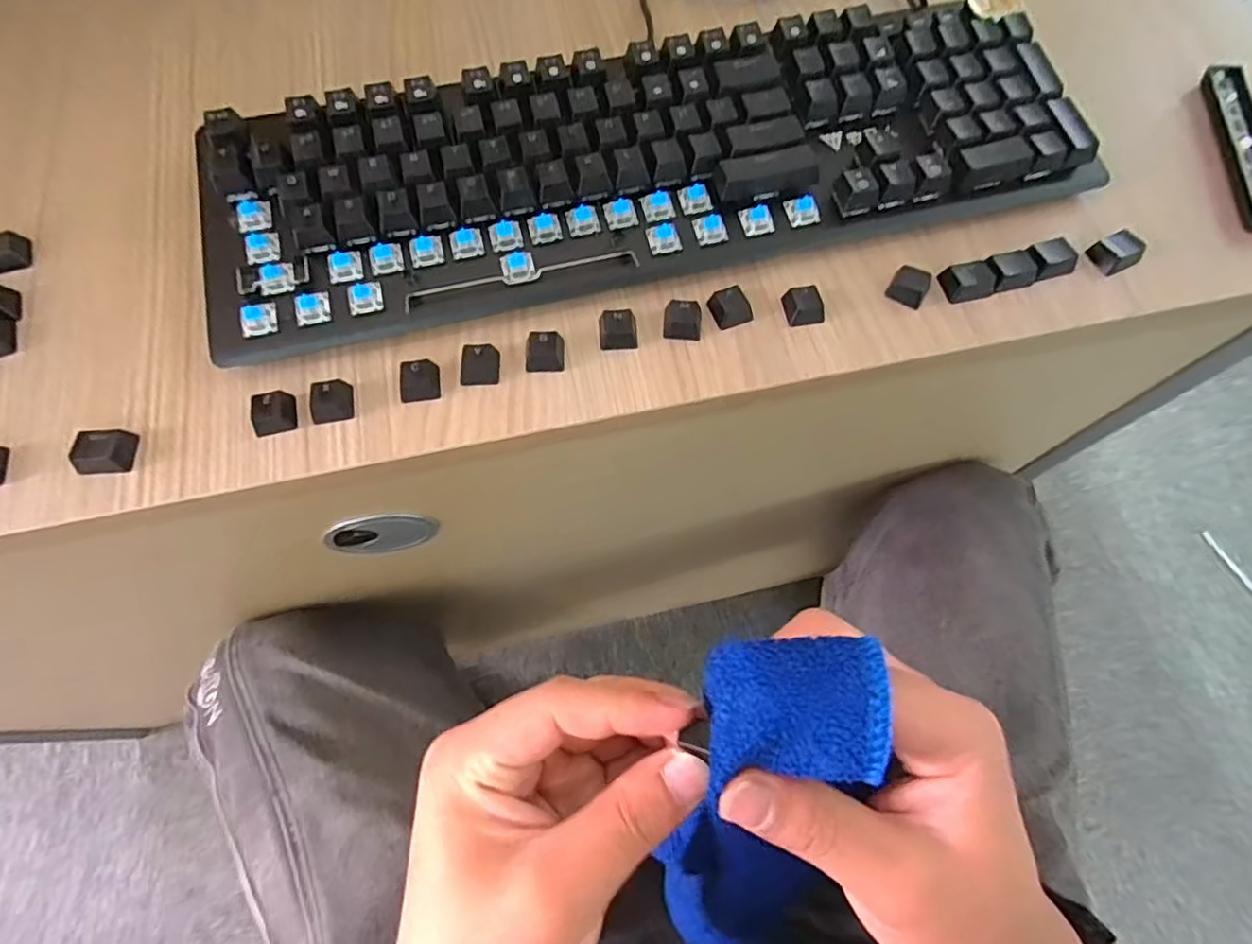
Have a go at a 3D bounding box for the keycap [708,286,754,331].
[{"bbox_3d":[0.051,-0.079,0.296,0.019,0.008,0.018,-24,72,-11],"label":"keycap"}]

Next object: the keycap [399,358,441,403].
[{"bbox_3d":[-0.094,-0.042,0.279,0.017,0.009,0.019,-7,70,-5],"label":"keycap"}]

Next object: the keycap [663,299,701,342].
[{"bbox_3d":[0.027,-0.073,0.294,0.017,0.008,0.018,5,69,0],"label":"keycap"}]

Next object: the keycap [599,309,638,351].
[{"bbox_3d":[-0.004,-0.068,0.291,0.018,0.008,0.017,-4,69,-4],"label":"keycap"}]

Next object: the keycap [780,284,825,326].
[{"bbox_3d":[0.086,-0.081,0.297,0.018,0.009,0.018,-7,70,-5],"label":"keycap"}]

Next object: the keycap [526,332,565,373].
[{"bbox_3d":[-0.038,-0.056,0.286,0.017,0.008,0.017,-2,69,-3],"label":"keycap"}]

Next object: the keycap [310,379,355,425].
[{"bbox_3d":[-0.132,-0.032,0.275,0.018,0.007,0.018,-14,70,-8],"label":"keycap"}]

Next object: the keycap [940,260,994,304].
[{"bbox_3d":[0.168,-0.093,0.303,0.022,0.011,0.018,-8,70,-5],"label":"keycap"}]

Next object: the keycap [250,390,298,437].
[{"bbox_3d":[-0.156,-0.027,0.273,0.017,0.007,0.019,-12,70,-7],"label":"keycap"}]

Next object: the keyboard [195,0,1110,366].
[{"bbox_3d":[0.012,-0.157,0.310,0.426,0.038,0.124,-14,70,-7],"label":"keyboard"}]

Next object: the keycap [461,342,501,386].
[{"bbox_3d":[-0.067,-0.050,0.283,0.017,0.009,0.017,-1,69,-3],"label":"keycap"}]

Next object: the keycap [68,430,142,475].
[{"bbox_3d":[-0.225,-0.009,0.265,0.022,0.009,0.019,0,69,-2],"label":"keycap"}]

